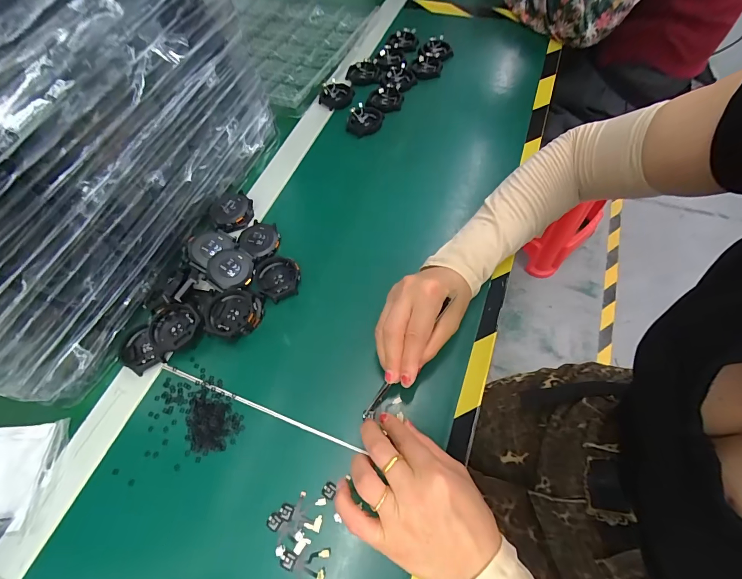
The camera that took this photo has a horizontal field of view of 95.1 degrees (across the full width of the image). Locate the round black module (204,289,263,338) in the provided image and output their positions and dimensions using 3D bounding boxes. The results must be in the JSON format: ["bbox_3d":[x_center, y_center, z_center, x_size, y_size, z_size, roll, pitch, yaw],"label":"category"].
[{"bbox_3d":[-0.143,0.025,0.351,0.051,0.015,0.053,-2,62,4],"label":"round black module"}]

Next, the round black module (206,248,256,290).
[{"bbox_3d":[-0.154,-0.022,0.372,0.047,0.013,0.046,-2,62,4],"label":"round black module"}]

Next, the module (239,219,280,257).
[{"bbox_3d":[-0.130,-0.061,0.395,0.046,0.010,0.049,-2,62,4],"label":"module"}]

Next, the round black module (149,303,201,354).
[{"bbox_3d":[-0.197,0.039,0.344,0.048,0.019,0.048,-2,62,4],"label":"round black module"}]

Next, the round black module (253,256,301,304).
[{"bbox_3d":[-0.105,-0.012,0.379,0.054,0.012,0.052,-2,62,4],"label":"round black module"}]

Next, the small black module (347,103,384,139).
[{"bbox_3d":[-0.009,-0.245,0.491,0.050,0.017,0.046,-42,66,-17],"label":"small black module"}]

